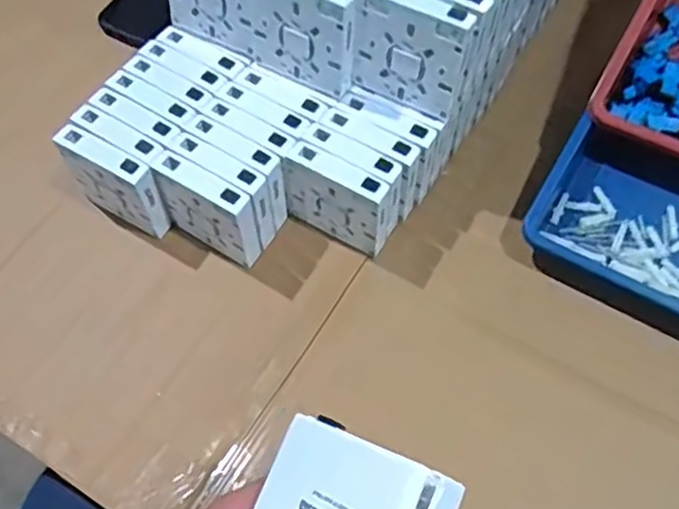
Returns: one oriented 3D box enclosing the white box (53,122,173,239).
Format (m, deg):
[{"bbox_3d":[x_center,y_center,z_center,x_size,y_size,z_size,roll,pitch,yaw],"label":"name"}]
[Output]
[{"bbox_3d":[-0.189,-0.059,0.565,0.089,0.092,0.025,26,65,15],"label":"white box"}]

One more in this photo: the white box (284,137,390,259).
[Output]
[{"bbox_3d":[0.000,-0.042,0.557,0.090,0.086,0.024,29,66,16],"label":"white box"}]

